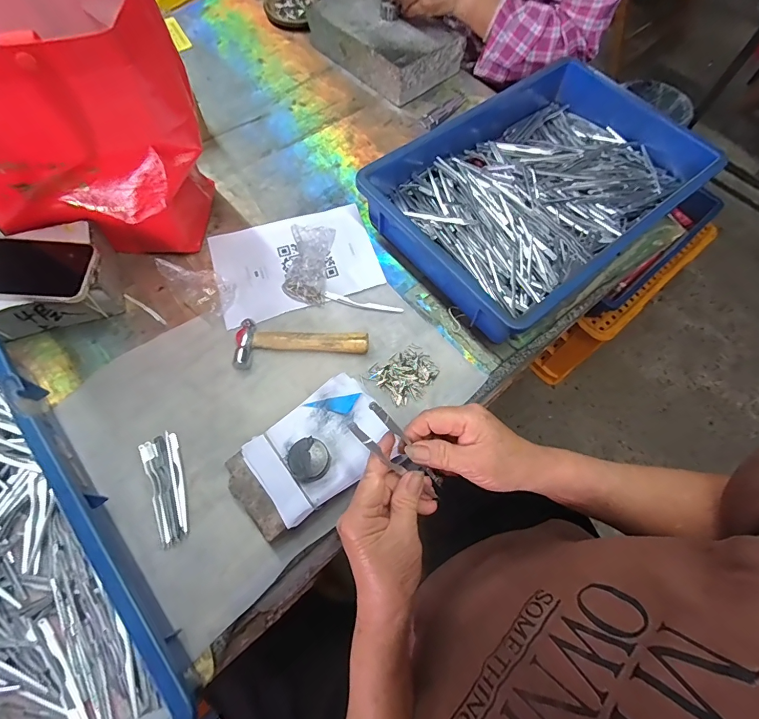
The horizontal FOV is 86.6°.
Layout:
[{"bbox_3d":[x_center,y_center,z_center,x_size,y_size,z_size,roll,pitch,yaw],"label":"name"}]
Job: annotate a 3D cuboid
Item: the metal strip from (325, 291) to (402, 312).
[{"bbox_3d":[-0.021,-0.073,0.526,0.103,0.004,0.011,13,66,3],"label":"metal strip"}]

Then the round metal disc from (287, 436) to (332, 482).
[{"bbox_3d":[-0.068,0.098,0.393,0.038,0.021,0.040,1,66,-2],"label":"round metal disc"}]

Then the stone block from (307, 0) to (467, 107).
[{"bbox_3d":[0.007,-0.559,0.706,0.151,0.068,0.242,-42,74,-18],"label":"stone block"}]

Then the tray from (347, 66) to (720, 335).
[{"bbox_3d":[0.210,-0.246,0.574,0.423,0.076,0.316,-37,73,-17],"label":"tray"}]

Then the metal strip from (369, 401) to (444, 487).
[{"bbox_3d":[0.024,0.070,0.327,0.008,0.005,0.100,-46,114,-19],"label":"metal strip"}]

